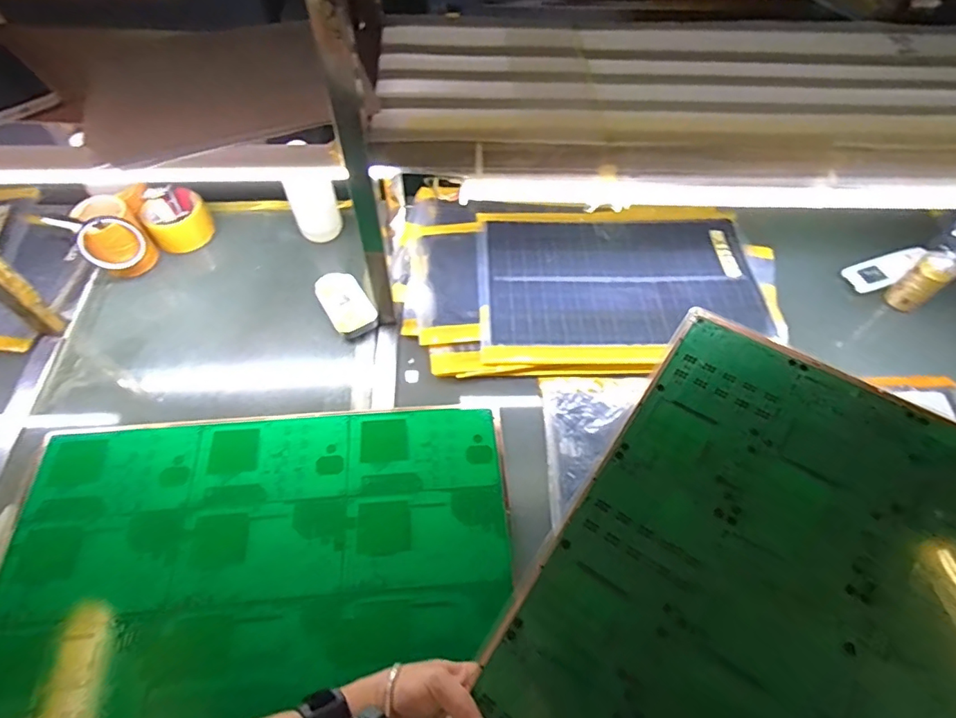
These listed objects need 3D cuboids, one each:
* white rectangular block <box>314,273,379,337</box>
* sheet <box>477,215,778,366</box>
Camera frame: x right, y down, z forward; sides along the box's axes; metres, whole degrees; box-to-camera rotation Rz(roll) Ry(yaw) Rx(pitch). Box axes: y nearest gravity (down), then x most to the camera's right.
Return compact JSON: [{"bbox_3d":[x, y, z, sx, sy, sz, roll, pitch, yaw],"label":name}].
[{"bbox_3d":[-0.210,-0.087,0.818,0.068,0.032,0.116,-30,66,-18],"label":"white rectangular block"},{"bbox_3d":[0.238,-0.127,0.857,0.464,0.013,0.306,-1,60,-2],"label":"sheet"}]

